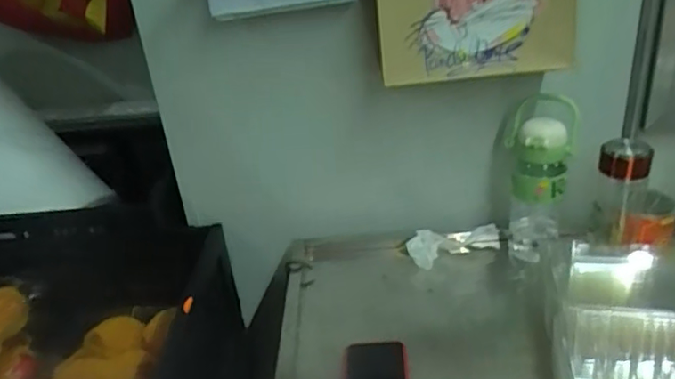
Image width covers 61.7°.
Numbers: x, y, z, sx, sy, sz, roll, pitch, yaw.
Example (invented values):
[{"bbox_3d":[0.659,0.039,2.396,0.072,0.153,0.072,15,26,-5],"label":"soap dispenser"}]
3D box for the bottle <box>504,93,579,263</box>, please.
[{"bbox_3d":[0.309,-0.013,0.870,0.099,0.240,0.089,7,30,23],"label":"bottle"}]

